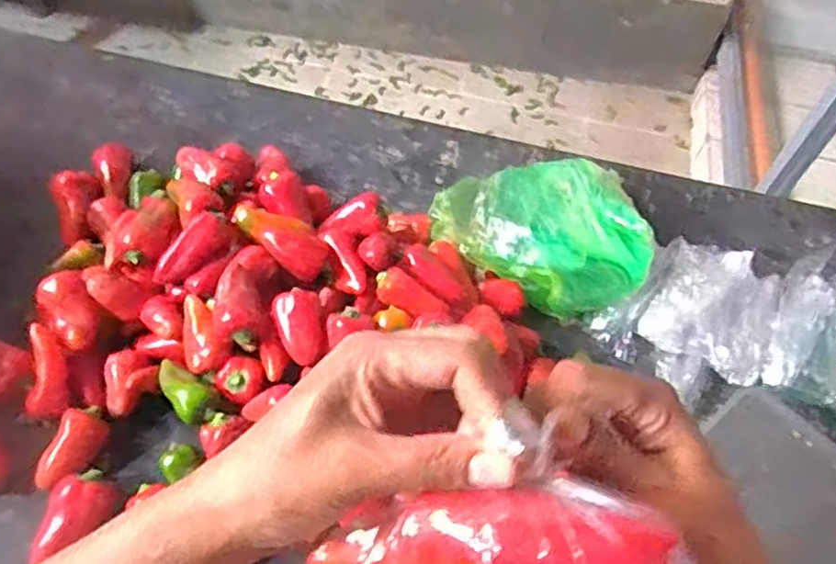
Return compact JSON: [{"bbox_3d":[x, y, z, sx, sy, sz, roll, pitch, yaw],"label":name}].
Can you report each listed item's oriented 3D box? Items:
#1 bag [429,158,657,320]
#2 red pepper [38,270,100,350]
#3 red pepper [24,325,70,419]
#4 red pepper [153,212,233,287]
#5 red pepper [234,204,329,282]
[{"bbox_3d":[0.151,-0.069,0.793,0.249,0.105,0.159,26,59,12],"label":"bag"},{"bbox_3d":[-0.357,0.028,0.702,0.047,0.046,0.078,-35,93,-16],"label":"red pepper"},{"bbox_3d":[-0.366,0.089,0.666,0.033,0.025,0.092,-1,94,-5],"label":"red pepper"},{"bbox_3d":[-0.238,-0.032,0.715,0.091,0.034,0.039,-45,69,-10],"label":"red pepper"},{"bbox_3d":[-0.150,-0.049,0.732,0.111,0.035,0.050,30,60,14],"label":"red pepper"}]

